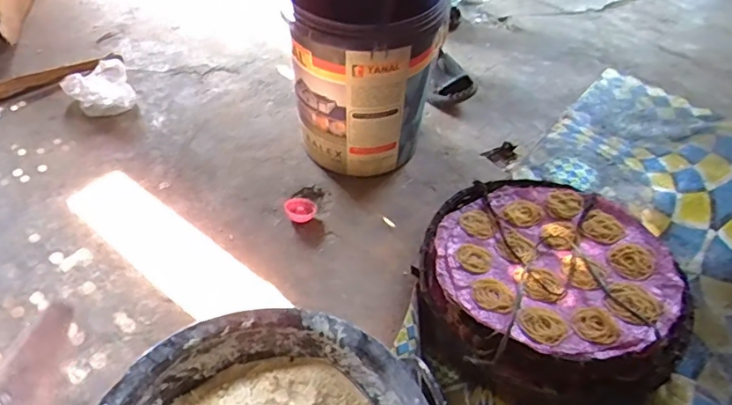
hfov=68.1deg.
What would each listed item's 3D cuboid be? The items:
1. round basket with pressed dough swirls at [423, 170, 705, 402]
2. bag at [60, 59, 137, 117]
[{"bbox_3d":[0.313,0.128,0.945,0.412,0.121,0.409,2,48,-2],"label":"round basket with pressed dough swirls"},{"bbox_3d":[-0.634,-0.276,1.282,0.138,0.099,0.110,-24,53,-23],"label":"bag"}]

